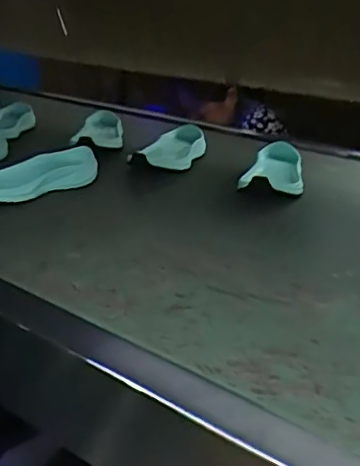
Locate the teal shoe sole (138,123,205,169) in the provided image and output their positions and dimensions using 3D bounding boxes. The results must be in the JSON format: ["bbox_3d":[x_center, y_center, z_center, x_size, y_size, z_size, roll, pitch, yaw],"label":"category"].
[{"bbox_3d":[-0.005,-0.139,0.974,0.074,0.046,0.185,10,26,14],"label":"teal shoe sole"}]

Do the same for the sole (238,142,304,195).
[{"bbox_3d":[0.139,-0.095,0.859,0.084,0.034,0.185,7,23,11],"label":"sole"}]

